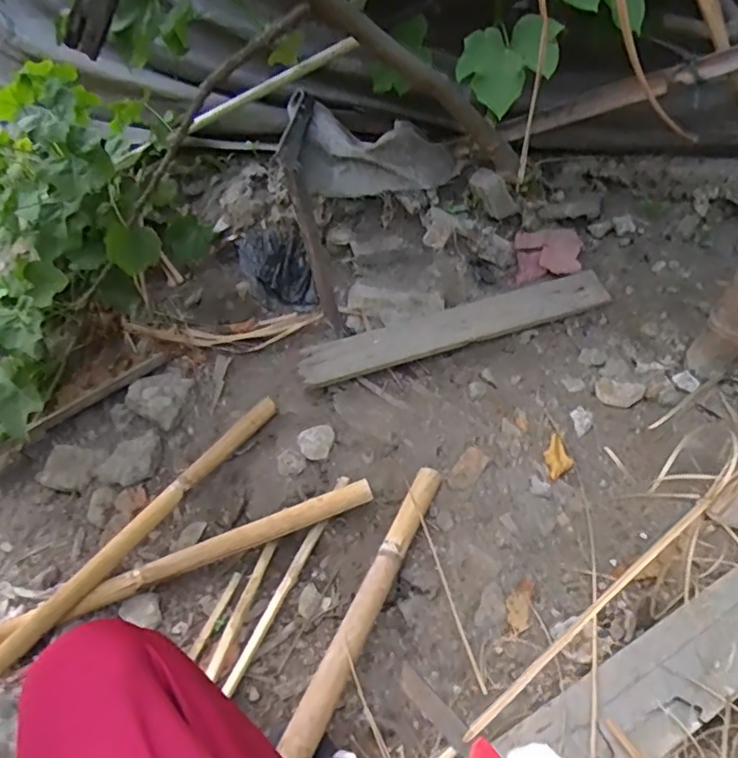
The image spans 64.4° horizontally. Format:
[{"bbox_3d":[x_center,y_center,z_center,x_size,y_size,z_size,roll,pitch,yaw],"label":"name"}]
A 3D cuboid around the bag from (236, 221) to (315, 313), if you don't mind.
[{"bbox_3d":[-0.205,-0.241,1.305,0.145,0.037,0.253,-26,65,4],"label":"bag"}]

